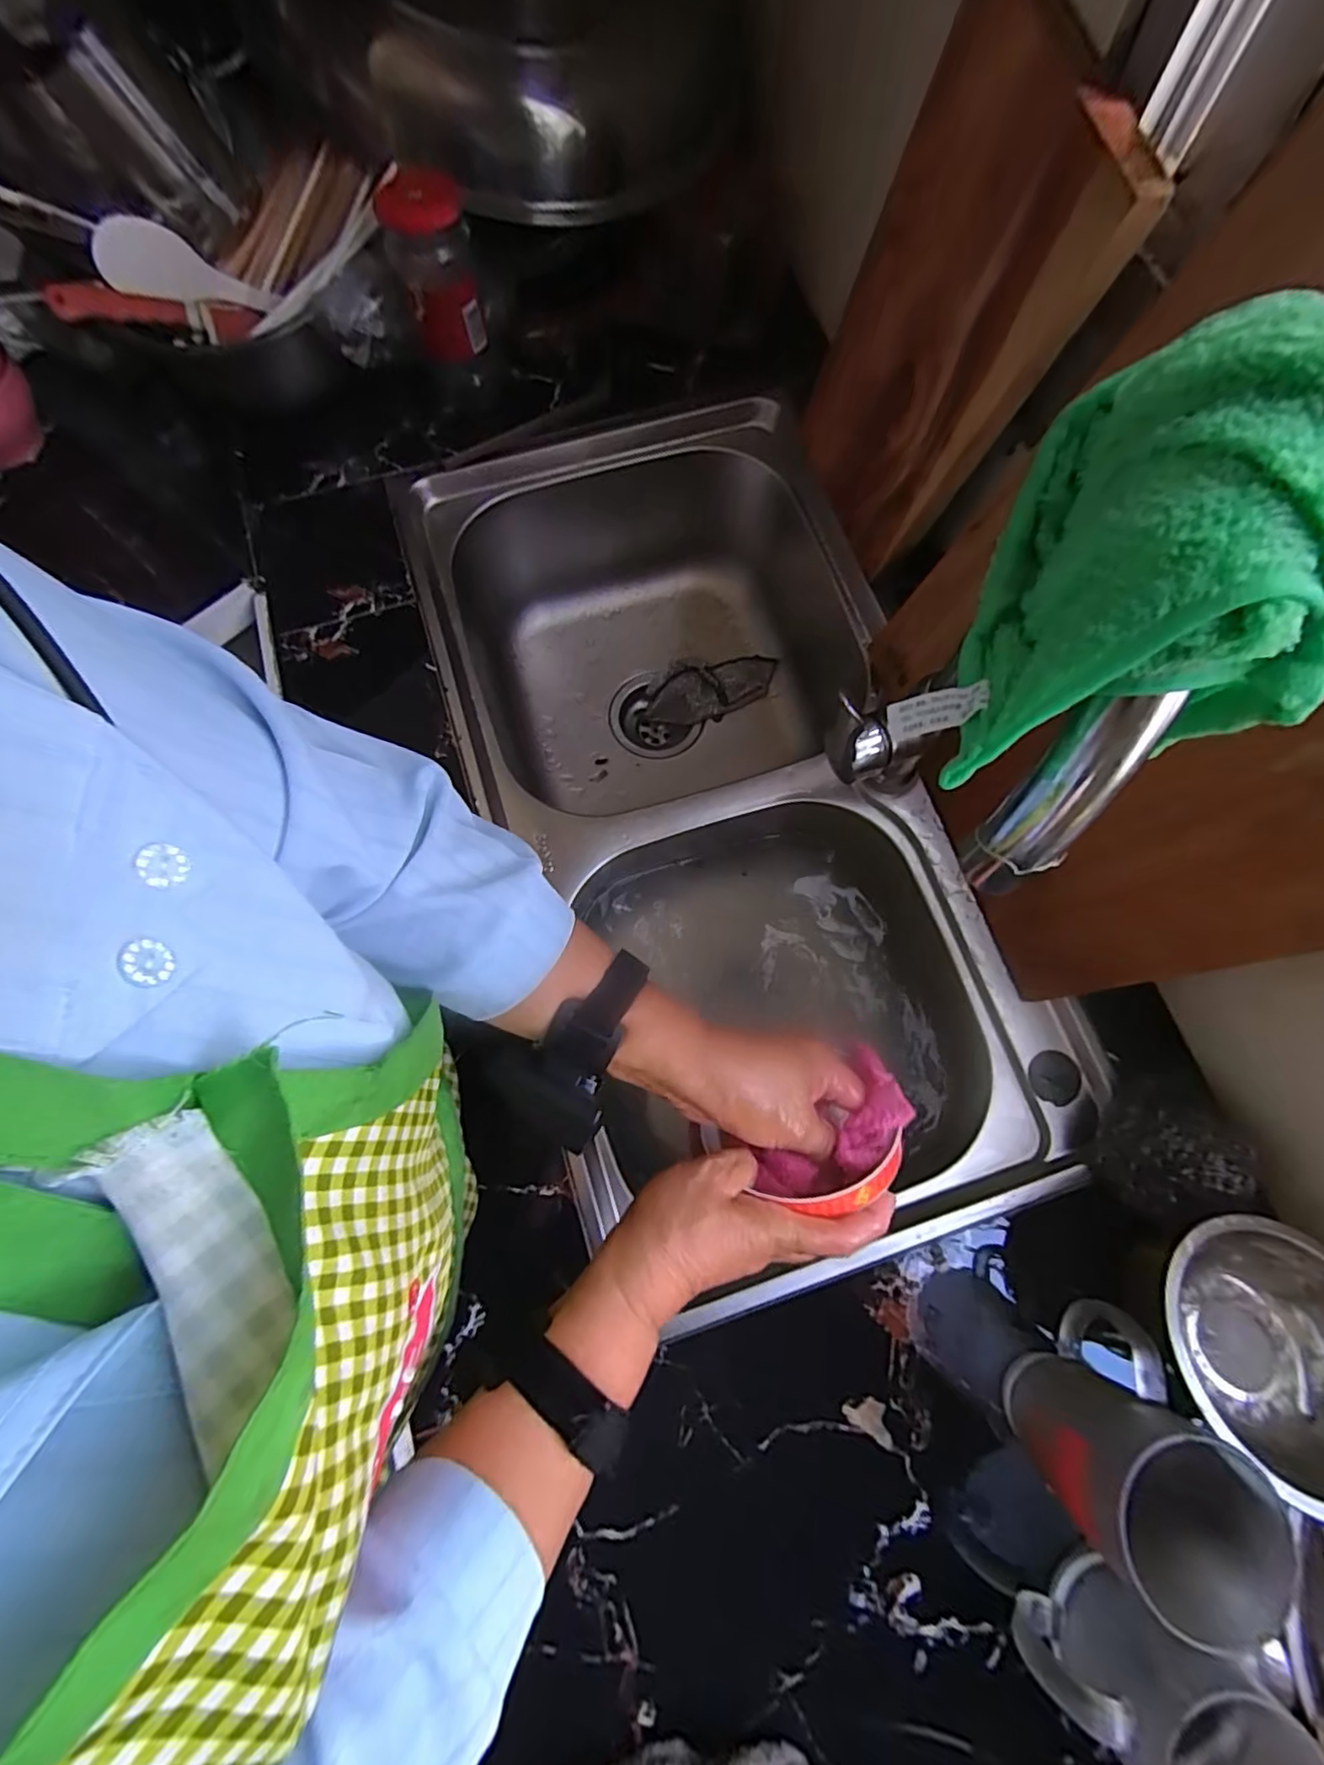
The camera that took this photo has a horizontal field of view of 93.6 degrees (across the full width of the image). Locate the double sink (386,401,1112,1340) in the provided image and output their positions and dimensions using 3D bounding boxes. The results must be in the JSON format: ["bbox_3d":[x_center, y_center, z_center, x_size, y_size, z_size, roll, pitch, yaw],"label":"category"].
[{"bbox_3d":[0.051,-0.065,0.596,0.386,0.204,0.728,-18,75,-4],"label":"double sink"}]

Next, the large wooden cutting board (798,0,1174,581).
[{"bbox_3d":[0.185,-0.383,0.447,0.025,0.291,0.185,-17,83,-11],"label":"large wooden cutting board"}]

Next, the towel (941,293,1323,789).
[{"bbox_3d":[0.138,-0.085,0.166,0.072,0.082,0.121,19,75,6],"label":"towel"}]

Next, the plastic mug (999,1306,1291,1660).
[{"bbox_3d":[0.261,0.306,0.338,0.085,0.107,0.099,35,78,10],"label":"plastic mug"}]

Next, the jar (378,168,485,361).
[{"bbox_3d":[-0.179,-0.485,0.498,0.061,0.094,0.058,0,74,1],"label":"jar"}]

